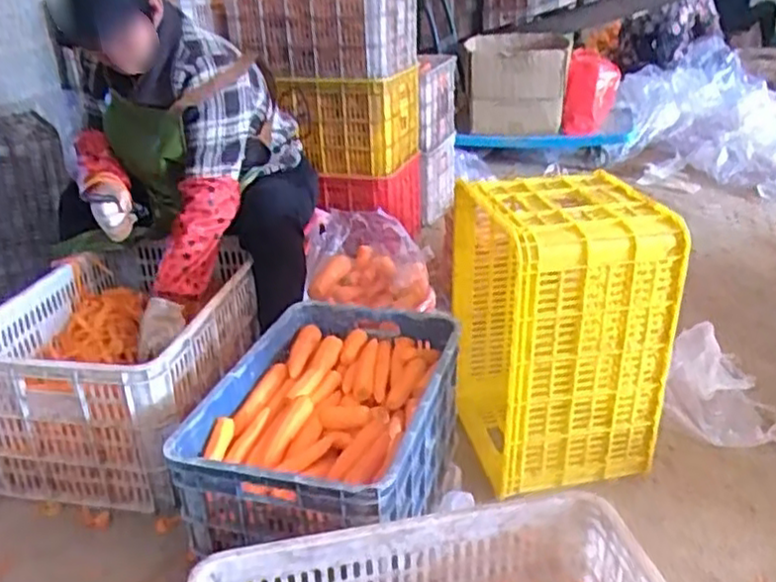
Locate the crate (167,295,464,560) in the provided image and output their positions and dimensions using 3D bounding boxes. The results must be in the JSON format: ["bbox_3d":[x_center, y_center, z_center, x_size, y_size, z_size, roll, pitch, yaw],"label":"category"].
[{"bbox_3d":[-0.090,0.250,1.250,0.372,0.229,0.606,3,27,13],"label":"crate"}]

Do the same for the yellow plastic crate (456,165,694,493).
[{"bbox_3d":[0.315,0.073,1.359,0.311,0.518,0.358,-7,26,-7],"label":"yellow plastic crate"}]

